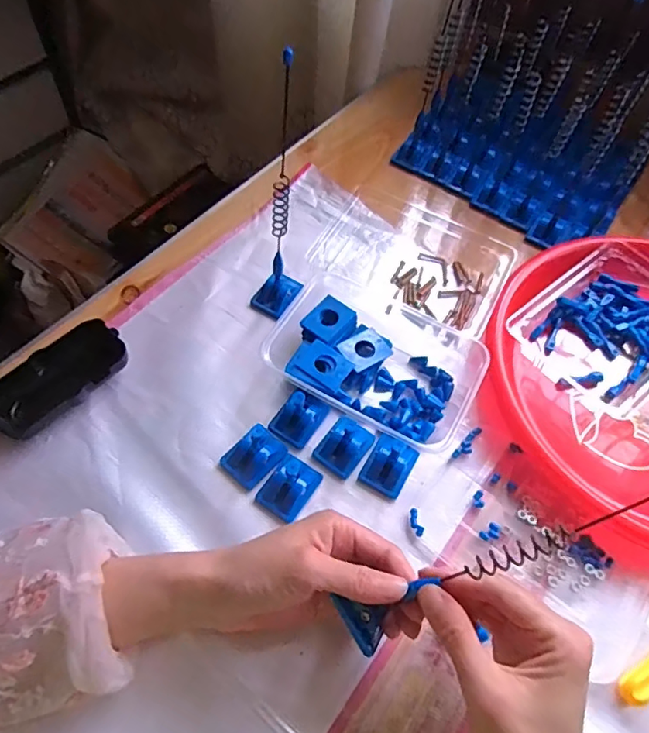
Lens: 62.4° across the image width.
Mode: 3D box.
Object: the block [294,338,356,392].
[{"bbox_3d":[0.000,-0.002,0.444,0.042,0.004,0.033,32,62,14],"label":"block"}]

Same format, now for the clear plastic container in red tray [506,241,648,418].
[{"bbox_3d":[0.259,-0.035,0.482,0.165,0.036,0.126,-35,68,-23],"label":"clear plastic container in red tray"}]

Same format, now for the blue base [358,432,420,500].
[{"bbox_3d":[0.051,0.074,0.413,0.034,0.018,0.044,26,60,11],"label":"blue base"}]

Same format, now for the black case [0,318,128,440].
[{"bbox_3d":[-0.208,0.010,0.419,0.049,0.024,0.107,38,63,17],"label":"black case"}]

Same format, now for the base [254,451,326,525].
[{"bbox_3d":[-0.026,0.088,0.397,0.034,0.018,0.043,30,61,13],"label":"base"}]

